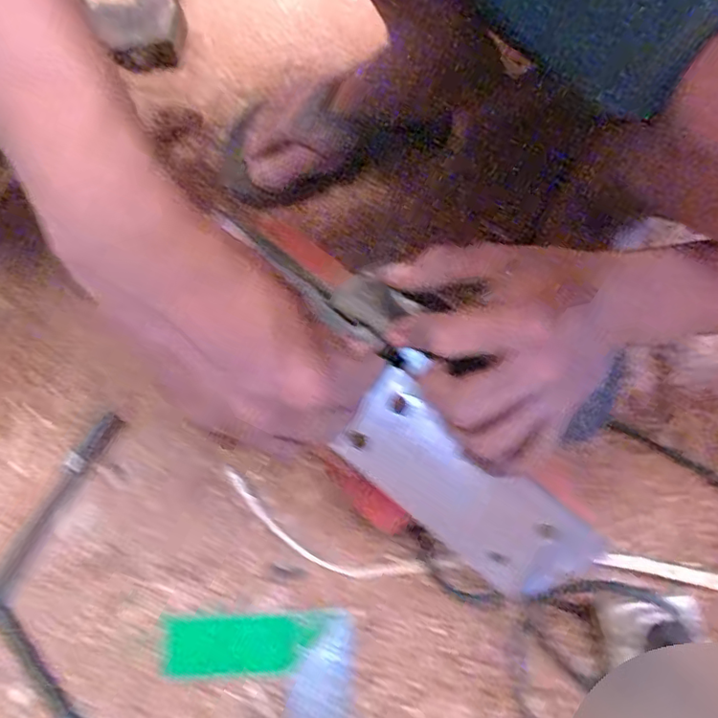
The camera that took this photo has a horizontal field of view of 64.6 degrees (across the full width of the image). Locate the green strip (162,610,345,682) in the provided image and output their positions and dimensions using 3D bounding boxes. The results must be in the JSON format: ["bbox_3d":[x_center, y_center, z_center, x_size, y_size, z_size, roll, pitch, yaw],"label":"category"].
[{"bbox_3d":[-0.079,0.199,0.394,0.116,0.006,0.039,-1,72,-3],"label":"green strip"}]

